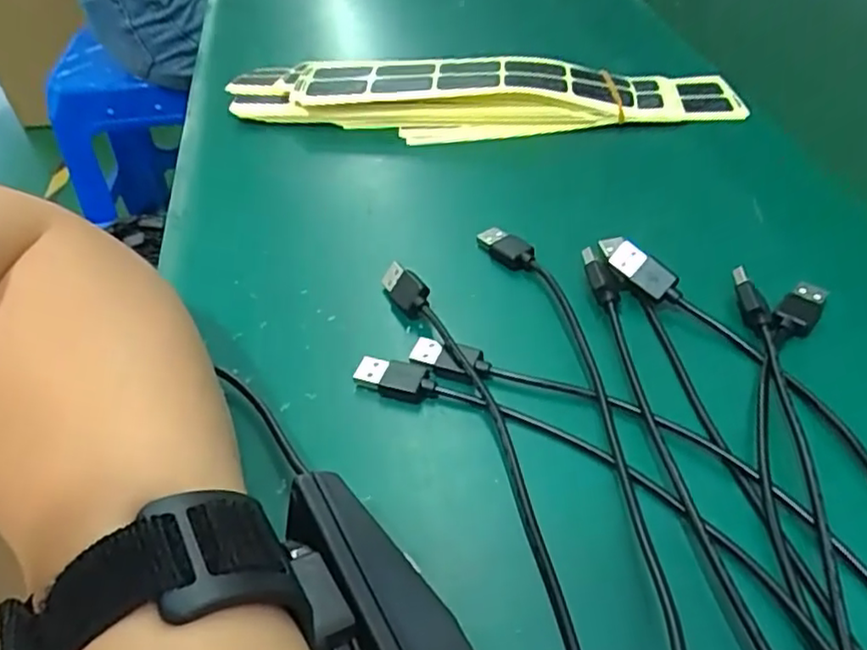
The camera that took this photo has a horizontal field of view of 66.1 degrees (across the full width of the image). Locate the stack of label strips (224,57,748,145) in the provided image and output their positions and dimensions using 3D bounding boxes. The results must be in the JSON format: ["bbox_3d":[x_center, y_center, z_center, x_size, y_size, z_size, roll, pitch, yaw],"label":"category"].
[{"bbox_3d":[0.027,-0.144,0.411,0.308,0.029,0.063,0,45,4],"label":"stack of label strips"}]

